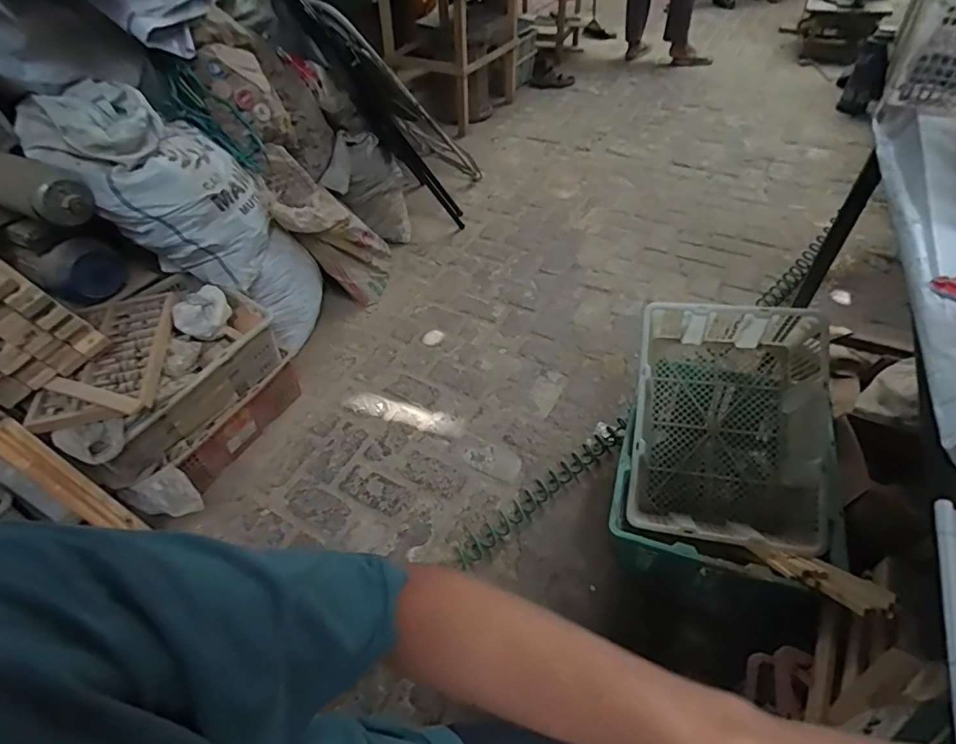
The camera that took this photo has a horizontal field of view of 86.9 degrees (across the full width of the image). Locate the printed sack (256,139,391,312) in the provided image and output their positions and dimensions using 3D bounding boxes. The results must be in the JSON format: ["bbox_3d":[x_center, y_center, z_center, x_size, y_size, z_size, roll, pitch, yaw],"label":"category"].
[{"bbox_3d":[-0.450,-0.438,1.595,0.186,0.602,0.224,38,85,30],"label":"printed sack"}]

